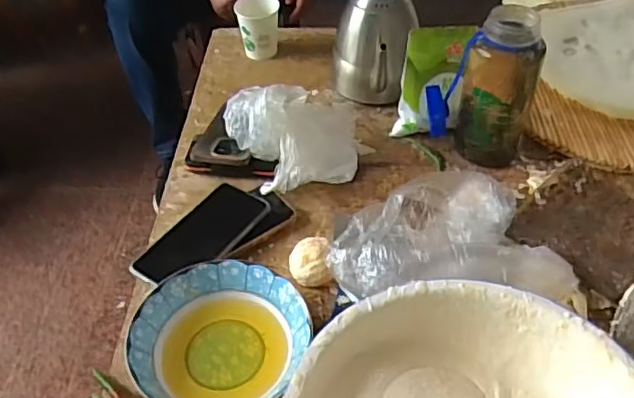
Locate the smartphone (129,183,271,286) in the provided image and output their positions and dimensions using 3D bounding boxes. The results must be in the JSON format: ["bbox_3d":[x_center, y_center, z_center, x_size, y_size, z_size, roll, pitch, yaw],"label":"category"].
[{"bbox_3d":[-0.136,0.042,0.702,0.082,0.014,0.162,23,50,23],"label":"smartphone"}]

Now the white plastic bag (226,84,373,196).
[{"bbox_3d":[-0.022,-0.082,0.778,0.183,0.089,0.138,-4,45,-2],"label":"white plastic bag"}]

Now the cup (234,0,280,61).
[{"bbox_3d":[-0.092,-0.276,0.990,0.064,0.093,0.066,-1,45,1],"label":"cup"}]

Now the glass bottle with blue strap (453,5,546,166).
[{"bbox_3d":[0.223,-0.133,0.740,0.088,0.173,0.084,13,47,15],"label":"glass bottle with blue strap"}]

